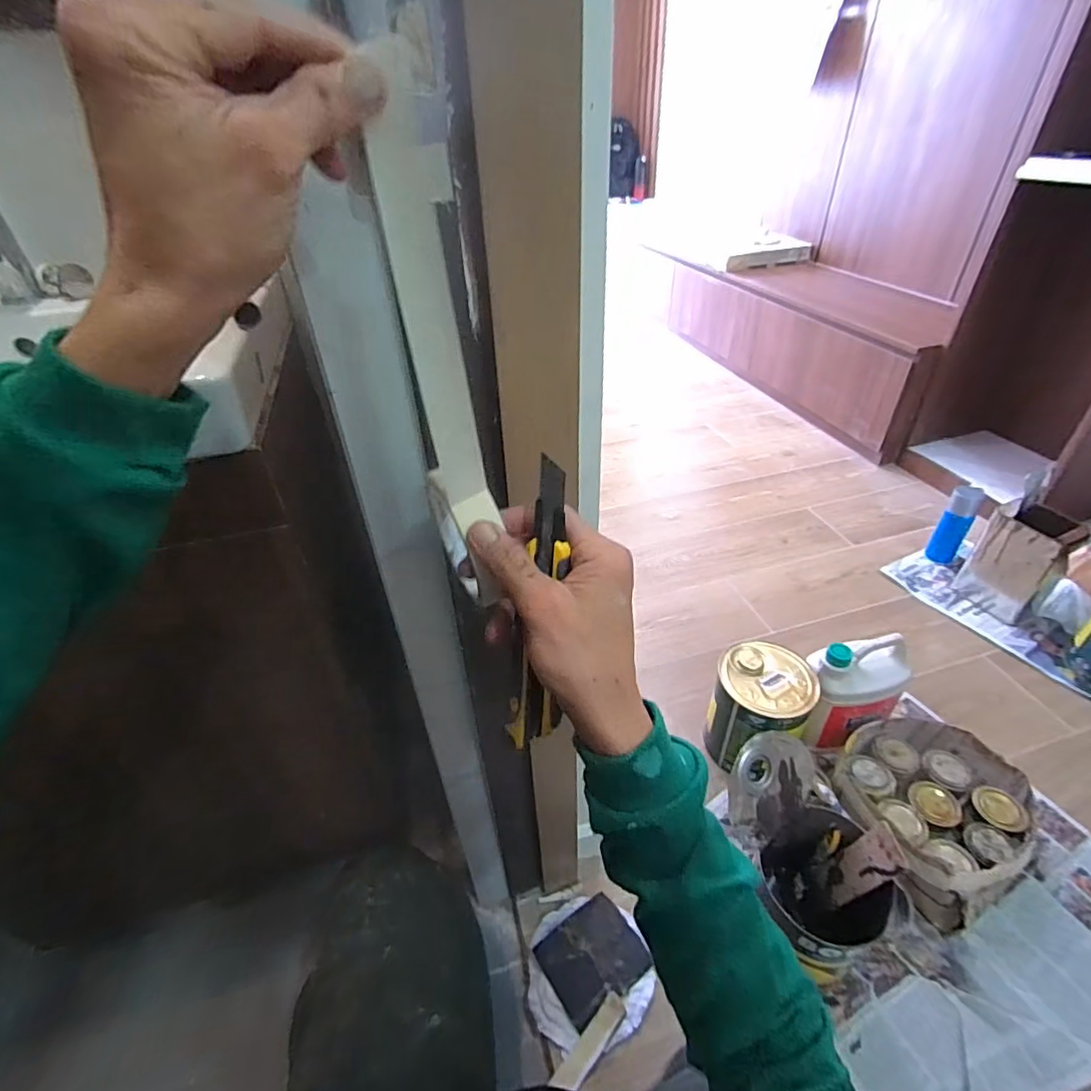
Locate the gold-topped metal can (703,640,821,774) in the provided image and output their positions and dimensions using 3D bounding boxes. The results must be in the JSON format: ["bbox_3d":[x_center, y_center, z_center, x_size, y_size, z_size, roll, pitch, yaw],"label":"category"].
[{"bbox_3d":[0.384,0.295,0.991,0.167,0.176,0.159,-2,39,1],"label":"gold-topped metal can"}]

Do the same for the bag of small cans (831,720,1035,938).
[{"bbox_3d":[0.643,0.433,0.915,0.298,0.099,0.269,-19,41,-19],"label":"bag of small cans"}]

